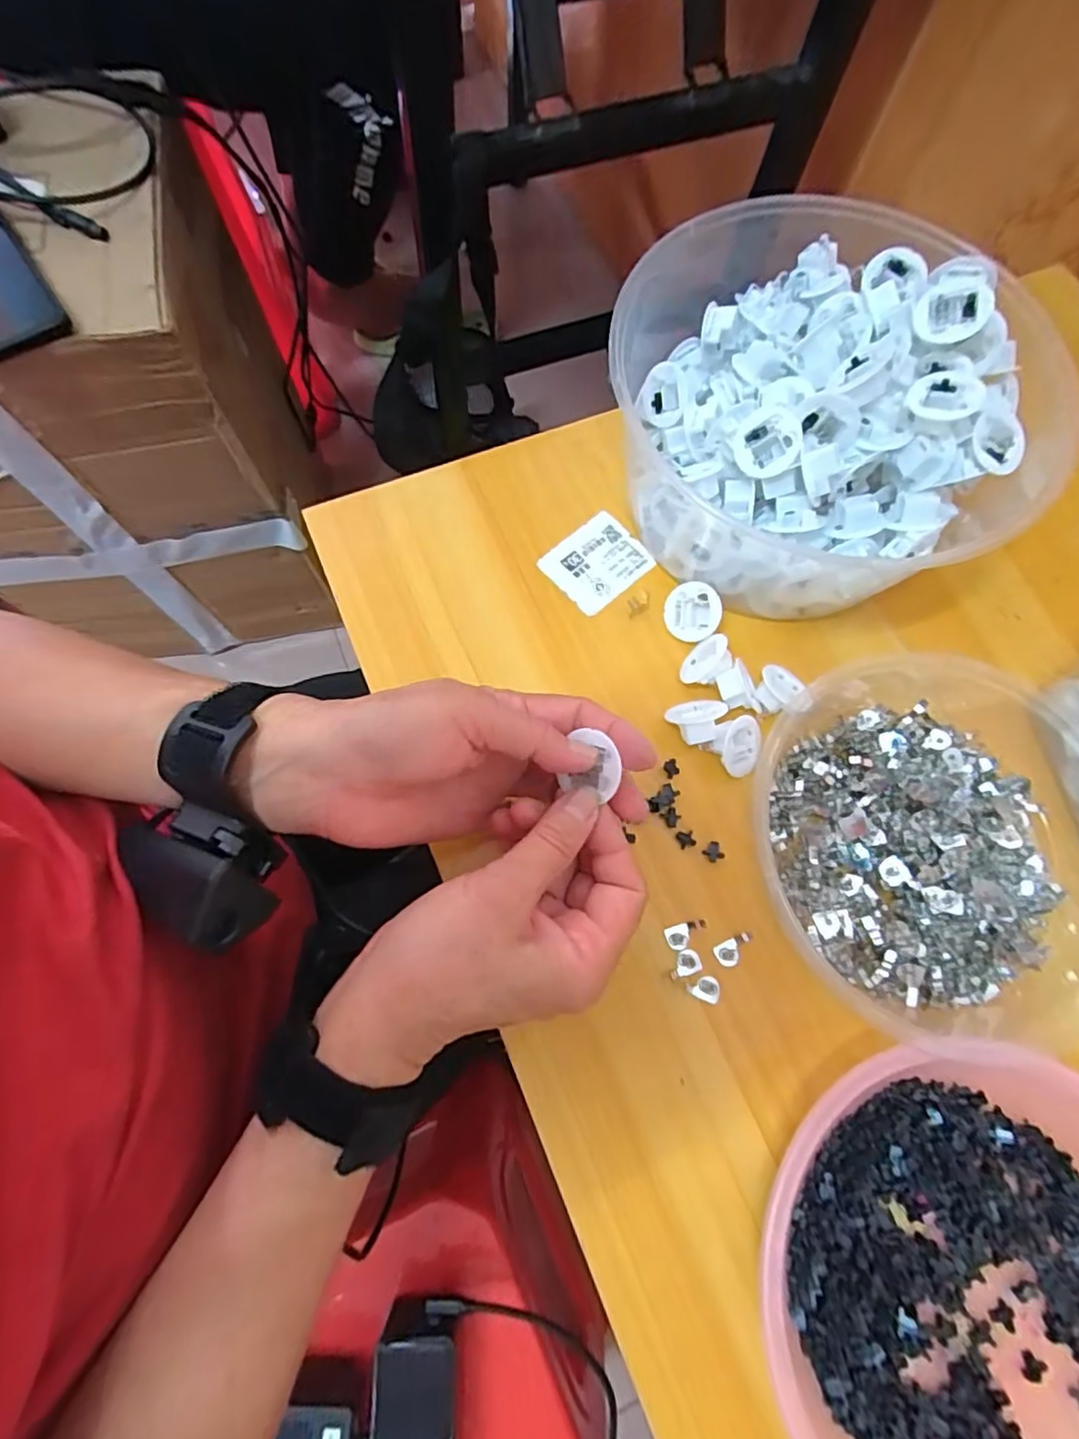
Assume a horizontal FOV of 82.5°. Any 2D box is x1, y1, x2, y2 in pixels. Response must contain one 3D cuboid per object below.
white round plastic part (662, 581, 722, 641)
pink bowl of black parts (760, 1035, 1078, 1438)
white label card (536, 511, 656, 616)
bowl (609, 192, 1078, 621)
[{"bbox_3d":[0.088,-0.062,0.354,0.032,0.011,0.033,27,111,15],"label":"white round plastic part"},{"bbox_3d":[0.188,0.242,0.256,0.185,0.044,0.188,0,73,-1],"label":"pink bowl of black parts"},{"bbox_3d":[0.035,-0.095,0.373,0.058,0.004,0.048,-41,78,-12],"label":"white label card"},{"bbox_3d":[0.158,-0.174,0.350,0.199,0.105,0.206,0,73,-1],"label":"bowl"}]

